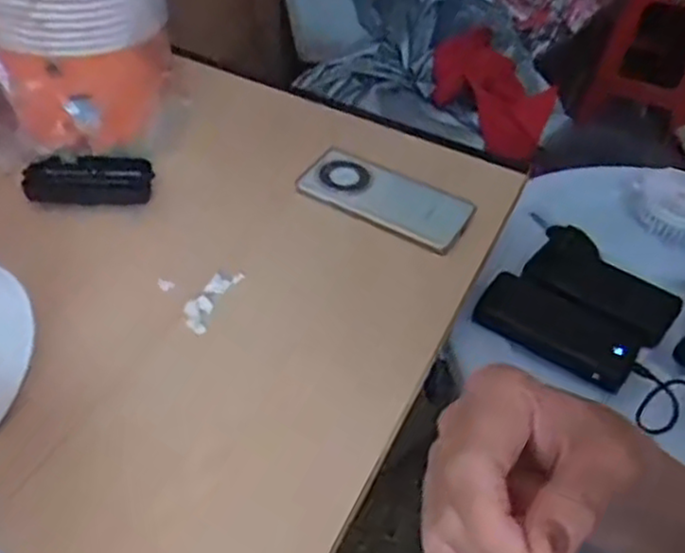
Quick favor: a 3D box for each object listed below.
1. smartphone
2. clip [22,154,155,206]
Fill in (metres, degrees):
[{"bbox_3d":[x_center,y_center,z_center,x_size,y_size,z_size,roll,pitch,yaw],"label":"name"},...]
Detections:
[{"bbox_3d":[0.043,-0.078,0.700,0.159,0.015,0.078,24,56,14],"label":"smartphone"},{"bbox_3d":[-0.233,-0.090,0.670,0.109,0.028,0.047,-4,43,-9],"label":"clip"}]

